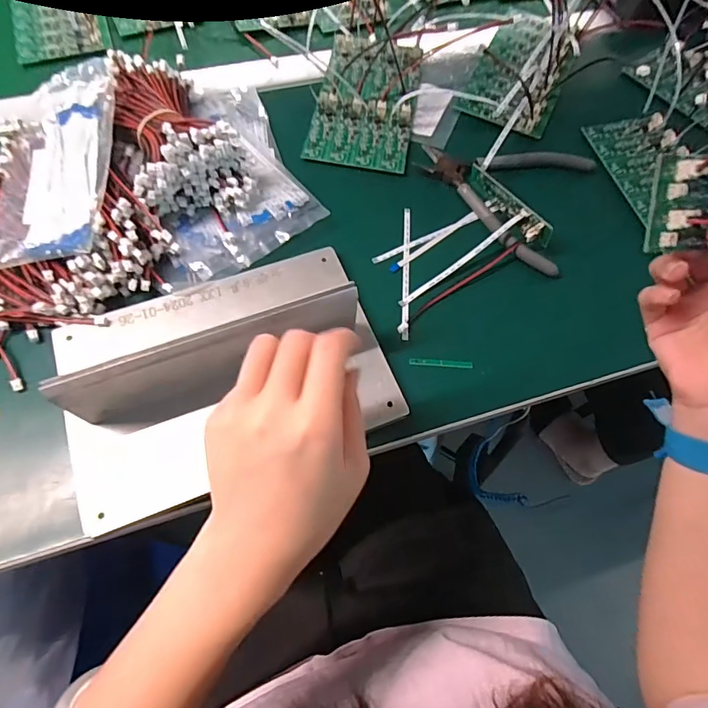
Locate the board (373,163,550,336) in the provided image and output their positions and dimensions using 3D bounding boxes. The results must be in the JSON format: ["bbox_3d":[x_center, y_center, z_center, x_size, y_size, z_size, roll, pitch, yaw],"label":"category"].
[{"bbox_3d":[0.069,-0.086,0.345,0.134,0.025,0.086,-30,73,-14],"label":"board"}]

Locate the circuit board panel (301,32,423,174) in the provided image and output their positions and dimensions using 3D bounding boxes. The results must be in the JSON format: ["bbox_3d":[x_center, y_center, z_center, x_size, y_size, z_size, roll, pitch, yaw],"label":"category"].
[{"bbox_3d":[0.012,-0.235,0.414,0.087,0.010,0.158,9,68,1],"label":"circuit board panel"}]

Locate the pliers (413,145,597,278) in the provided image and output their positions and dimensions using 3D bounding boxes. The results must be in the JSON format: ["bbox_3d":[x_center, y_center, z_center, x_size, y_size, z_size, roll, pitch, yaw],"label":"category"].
[{"bbox_3d":[0.143,-0.145,0.382,0.121,0.012,0.150,-38,75,-16],"label":"pliers"}]

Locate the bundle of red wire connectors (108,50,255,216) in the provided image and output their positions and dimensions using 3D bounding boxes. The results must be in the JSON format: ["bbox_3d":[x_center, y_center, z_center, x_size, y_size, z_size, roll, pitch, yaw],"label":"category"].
[{"bbox_3d":[-0.136,-0.172,0.347,0.082,0.056,0.149,-21,71,-12],"label":"bundle of red wire connectors"}]

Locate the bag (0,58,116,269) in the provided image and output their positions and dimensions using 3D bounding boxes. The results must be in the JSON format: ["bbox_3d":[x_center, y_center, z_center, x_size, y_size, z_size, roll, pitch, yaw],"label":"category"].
[{"bbox_3d":[-0.215,-0.143,0.330,0.081,0.014,0.163,-1,74,11],"label":"bag"}]

